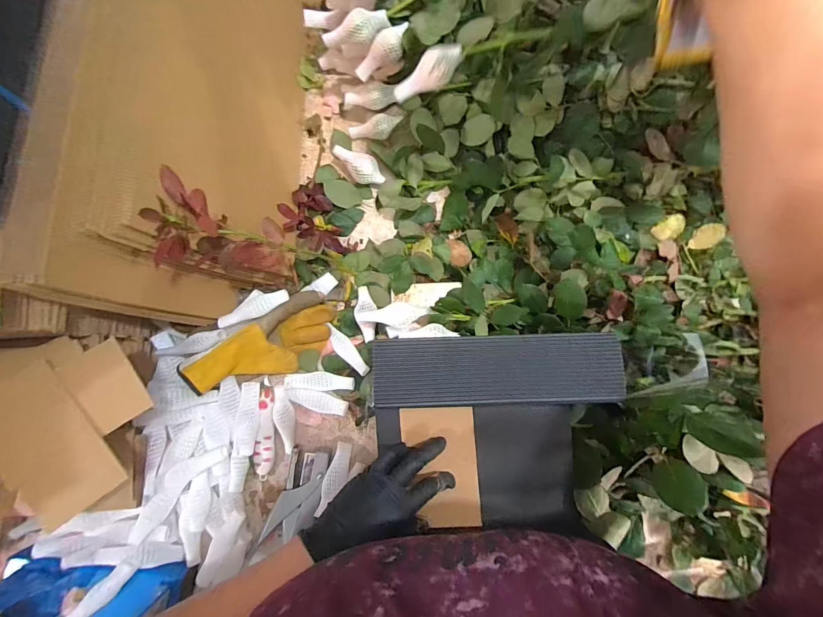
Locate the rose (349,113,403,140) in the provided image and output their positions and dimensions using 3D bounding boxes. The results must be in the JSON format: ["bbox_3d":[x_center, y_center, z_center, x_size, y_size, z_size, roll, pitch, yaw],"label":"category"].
[{"bbox_3d":[-0.055,-0.270,0.535,0.080,0.025,0.031,-6,83,23],"label":"rose"}]

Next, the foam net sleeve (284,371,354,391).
[{"bbox_3d":[-0.121,0.097,0.480,0.087,0.013,0.024,2,83,-2],"label":"foam net sleeve"}]

